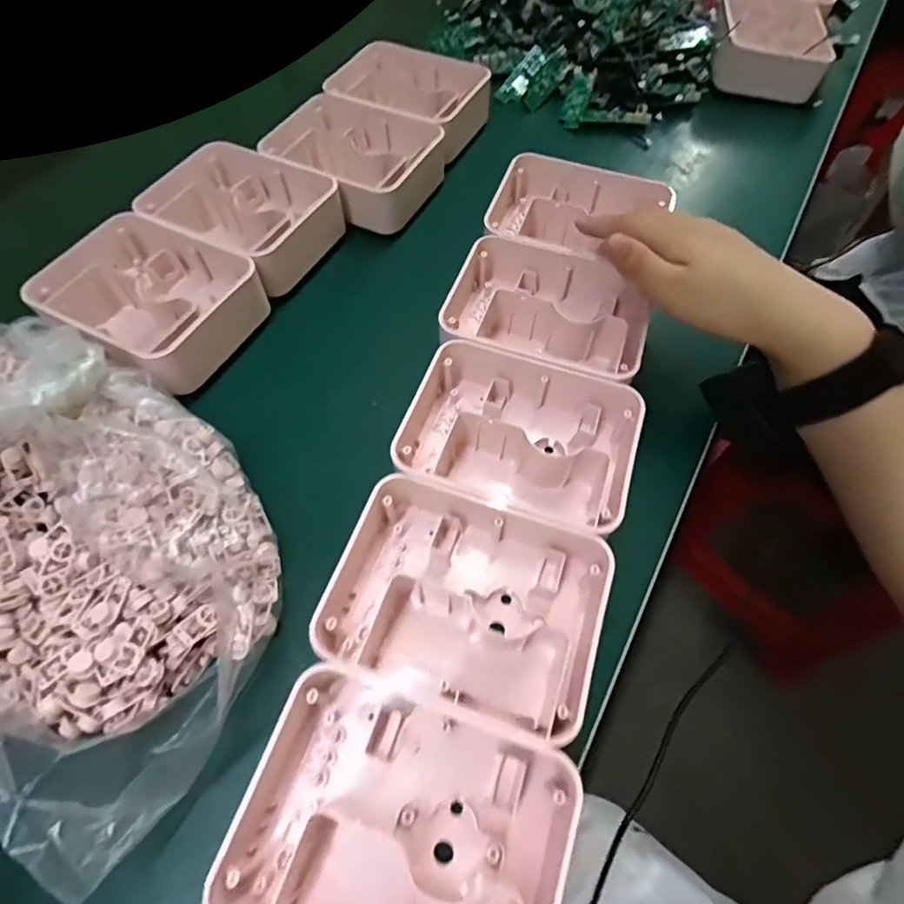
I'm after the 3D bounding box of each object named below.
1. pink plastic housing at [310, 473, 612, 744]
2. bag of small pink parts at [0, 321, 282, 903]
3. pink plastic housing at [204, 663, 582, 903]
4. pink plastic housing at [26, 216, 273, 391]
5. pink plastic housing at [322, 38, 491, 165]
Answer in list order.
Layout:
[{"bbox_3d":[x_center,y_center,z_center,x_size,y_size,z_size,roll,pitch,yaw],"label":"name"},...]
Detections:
[{"bbox_3d":[0.008,0.069,0.268,0.139,0.039,0.107,17,62,8],"label":"pink plastic housing"},{"bbox_3d":[-0.216,0.029,0.259,0.287,0.085,0.178,30,65,15],"label":"bag of small pink parts"},{"bbox_3d":[-0.023,0.159,0.219,0.136,0.044,0.101,14,64,8],"label":"pink plastic housing"},{"bbox_3d":[-0.203,-0.103,0.357,0.137,0.040,0.101,27,64,14],"label":"pink plastic housing"},{"bbox_3d":[-0.037,-0.326,0.471,0.143,0.030,0.097,30,65,15],"label":"pink plastic housing"}]

